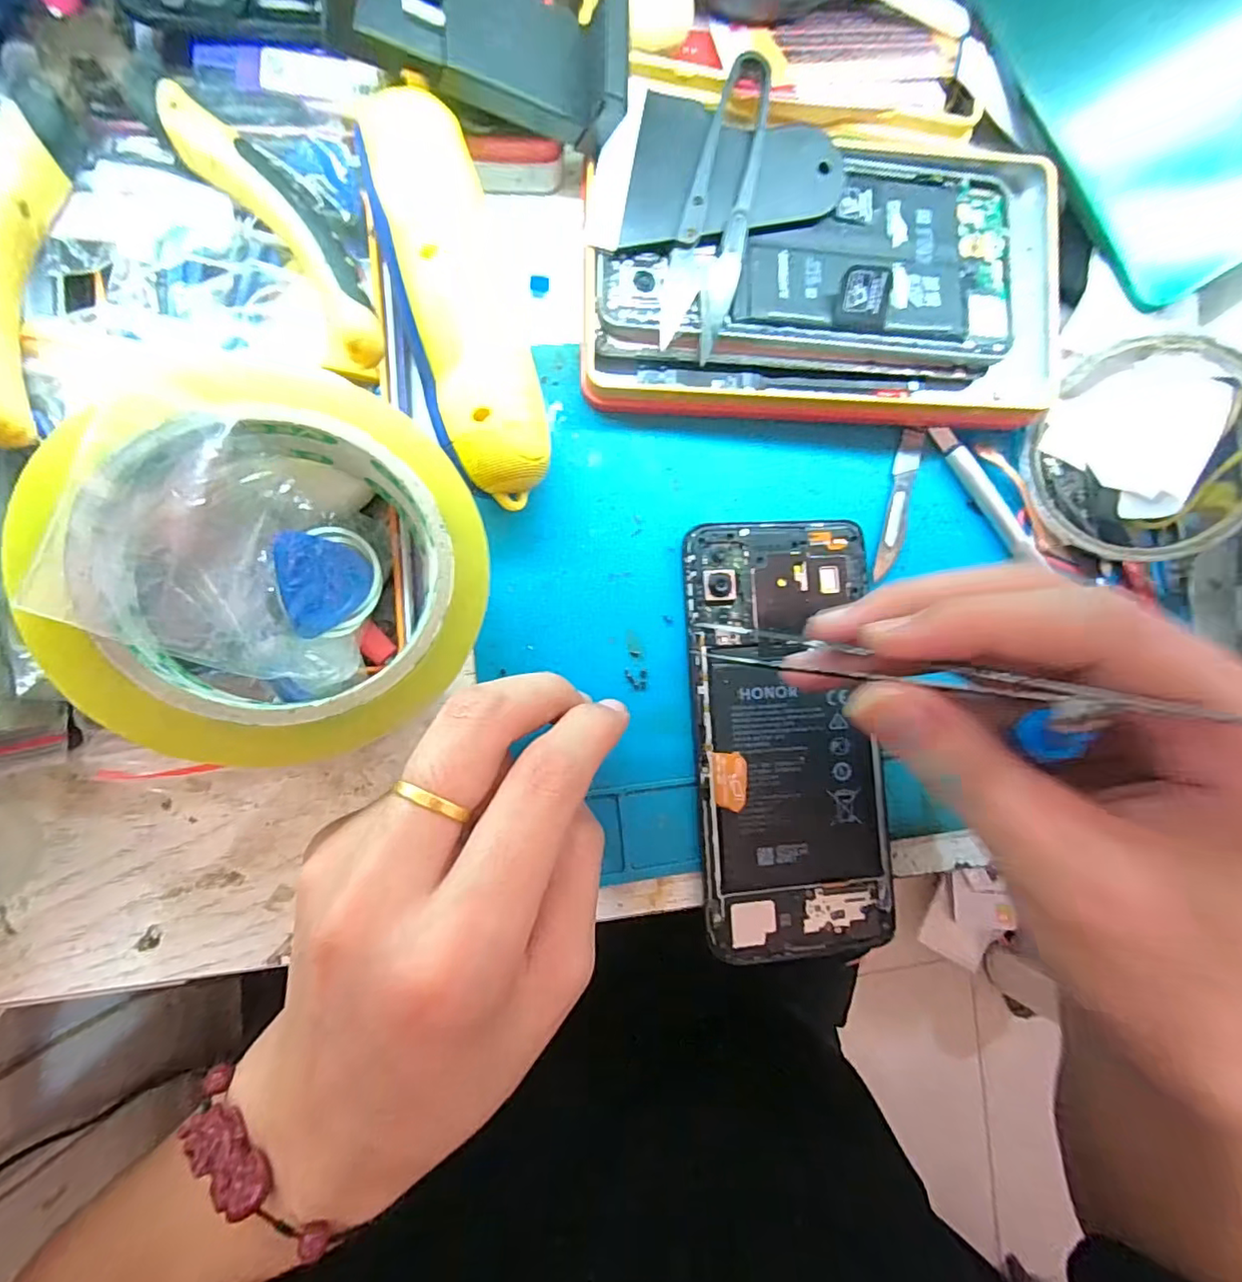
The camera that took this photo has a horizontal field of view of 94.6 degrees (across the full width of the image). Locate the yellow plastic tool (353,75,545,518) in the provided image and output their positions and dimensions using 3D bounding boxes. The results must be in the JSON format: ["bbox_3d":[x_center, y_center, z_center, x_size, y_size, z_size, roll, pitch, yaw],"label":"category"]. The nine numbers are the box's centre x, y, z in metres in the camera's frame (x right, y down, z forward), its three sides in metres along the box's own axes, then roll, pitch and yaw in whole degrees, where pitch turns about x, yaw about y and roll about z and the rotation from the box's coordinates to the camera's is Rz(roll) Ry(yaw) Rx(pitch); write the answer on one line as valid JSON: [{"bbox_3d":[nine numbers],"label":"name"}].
[{"bbox_3d":[-0.051,-0.105,0.181,0.036,0.025,0.119,-18,94,-8],"label":"yellow plastic tool"}]

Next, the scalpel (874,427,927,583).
[{"bbox_3d":[0.110,-0.054,0.224,0.010,0.004,0.062,14,85,-7],"label":"scalpel"}]

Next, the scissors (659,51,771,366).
[{"bbox_3d":[0.035,-0.148,0.198,0.024,0.010,0.095,17,89,-9],"label":"scissors"}]

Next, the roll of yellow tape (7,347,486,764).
[{"bbox_3d":[-0.093,-0.018,0.163,0.097,0.048,0.097,2,87,-27],"label":"roll of yellow tape"}]

